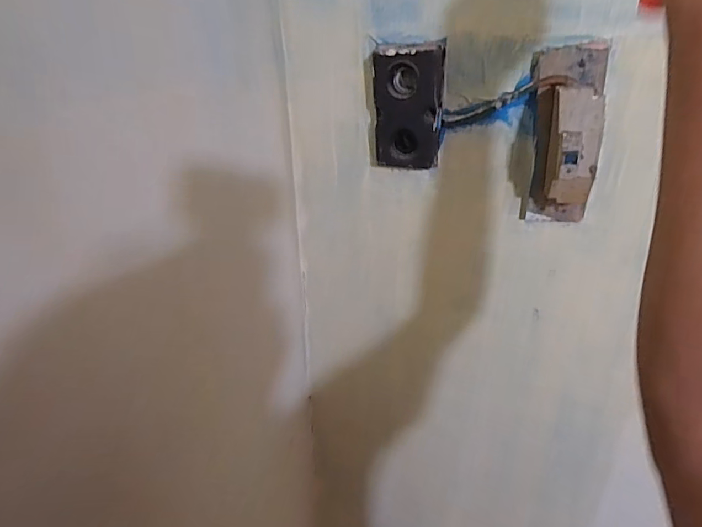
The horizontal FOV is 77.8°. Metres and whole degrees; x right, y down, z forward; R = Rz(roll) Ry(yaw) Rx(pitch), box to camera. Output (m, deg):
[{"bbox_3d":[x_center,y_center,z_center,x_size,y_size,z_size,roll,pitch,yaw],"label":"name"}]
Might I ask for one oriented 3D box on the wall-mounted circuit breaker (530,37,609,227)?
[{"bbox_3d":[0.219,-0.126,0.461,0.082,0.182,0.084,16,33,24],"label":"wall-mounted circuit breaker"}]

